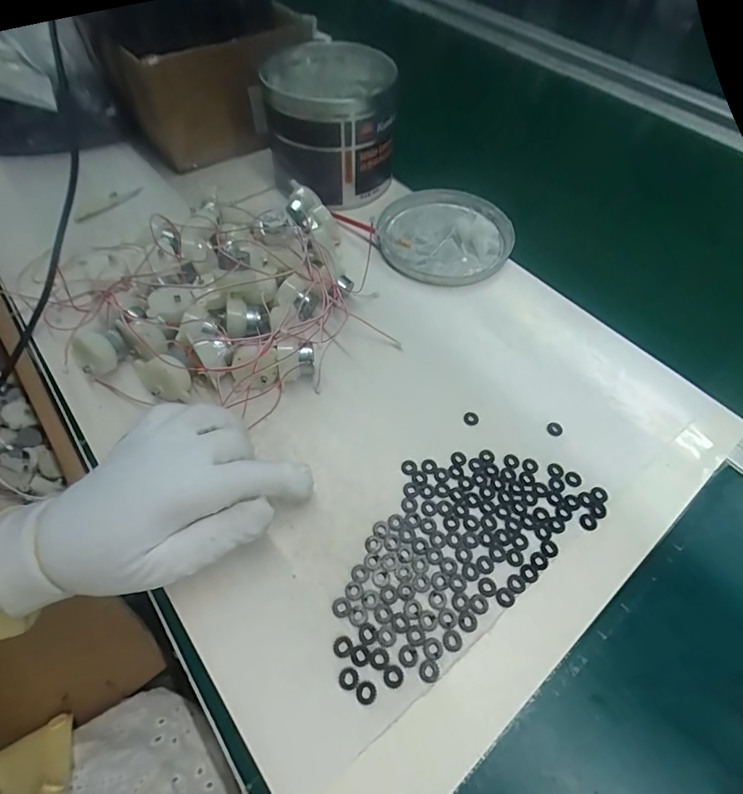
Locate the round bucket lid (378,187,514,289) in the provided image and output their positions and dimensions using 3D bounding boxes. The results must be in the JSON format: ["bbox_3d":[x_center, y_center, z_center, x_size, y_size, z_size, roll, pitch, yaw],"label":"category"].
[{"bbox_3d":[0.075,-0.164,0.429,0.128,0.015,0.132,1,57,-1],"label":"round bucket lid"}]

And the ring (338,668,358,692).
[{"bbox_3d":[-0.012,0.147,0.224,0.010,0.004,0.010,-7,57,-7],"label":"ring"}]

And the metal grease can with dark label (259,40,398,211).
[{"bbox_3d":[-0.044,-0.288,0.458,0.124,0.103,0.165,-7,57,-7],"label":"metal grease can with dark label"}]

